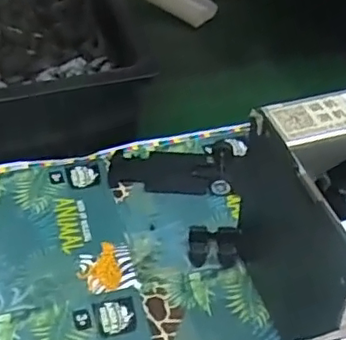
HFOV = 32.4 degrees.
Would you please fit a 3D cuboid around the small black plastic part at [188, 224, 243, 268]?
[{"bbox_3d":[0.033,0.057,0.460,0.040,0.015,0.029,-2,44,-2],"label":"small black plastic part"}]

